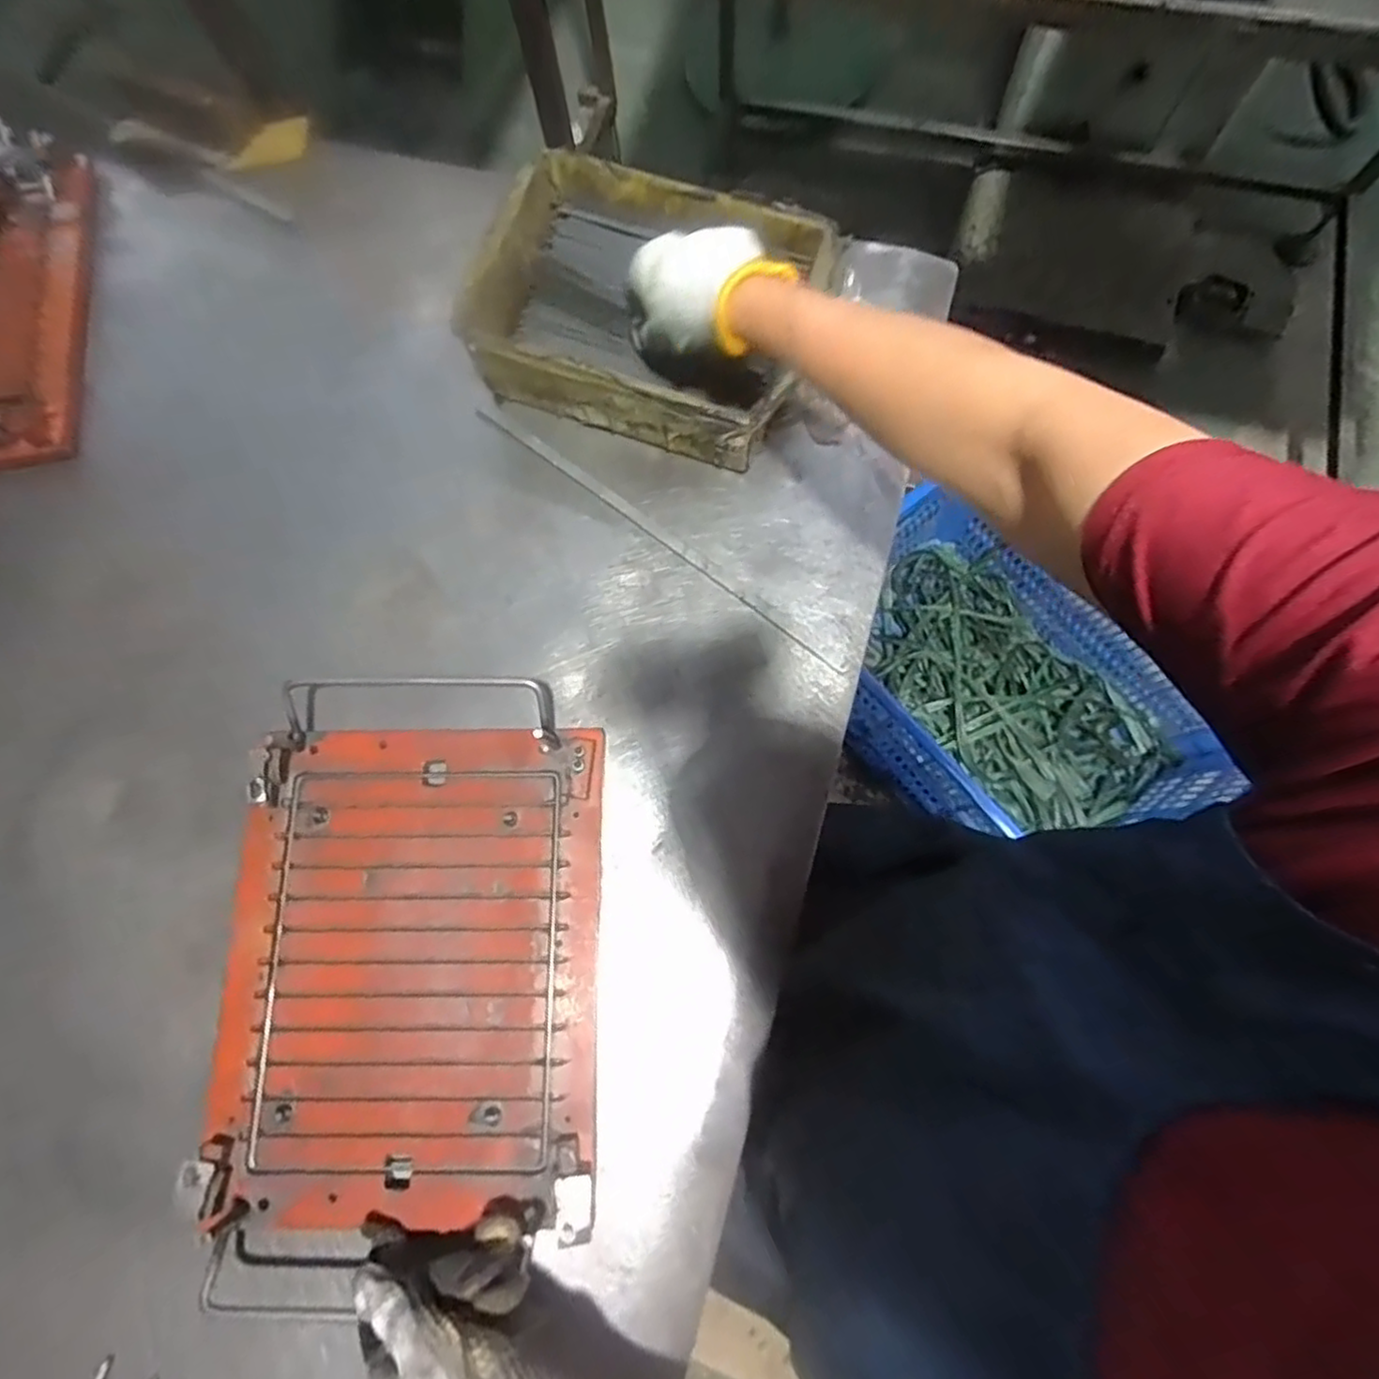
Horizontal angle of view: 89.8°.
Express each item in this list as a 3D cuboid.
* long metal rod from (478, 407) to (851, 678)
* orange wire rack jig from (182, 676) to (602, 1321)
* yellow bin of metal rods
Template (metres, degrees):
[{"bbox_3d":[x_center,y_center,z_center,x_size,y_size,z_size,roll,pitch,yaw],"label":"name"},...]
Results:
[{"bbox_3d":[-0.028,-0.118,0.525,0.346,0.006,0.009,38,80,9],"label":"long metal rod"},{"bbox_3d":[-0.178,0.166,0.448,0.234,0.025,0.356,-1,76,1],"label":"orange wire rack jig"},{"bbox_3d":[-0.030,-0.284,0.524,0.238,0.078,0.179,19,77,5],"label":"yellow bin of metal rods"}]

